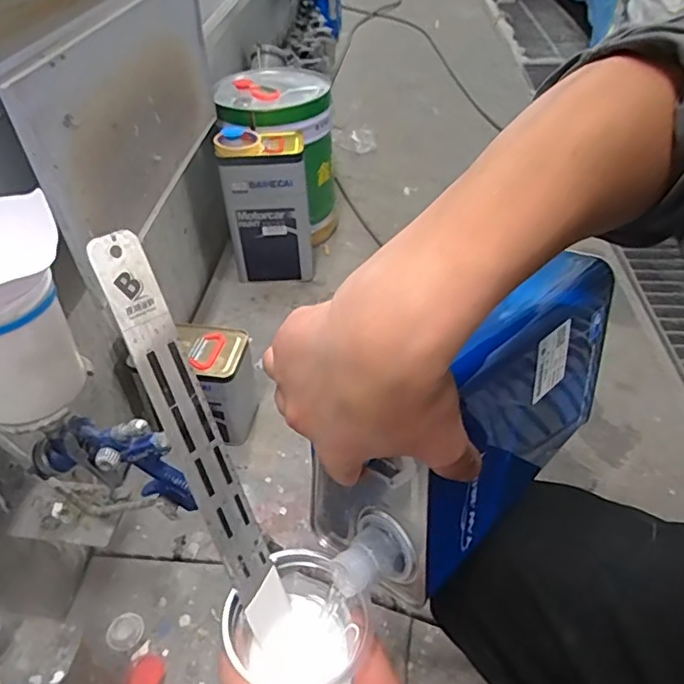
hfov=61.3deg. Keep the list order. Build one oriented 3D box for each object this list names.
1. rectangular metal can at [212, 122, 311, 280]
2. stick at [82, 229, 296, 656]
[{"bbox_3d":[-0.154,-0.281,1.231,0.164,0.335,0.109,-4,42,-2],"label":"rectangular metal can"},{"bbox_3d":[-0.087,0.063,0.351,0.006,0.263,0.031,-5,20,46],"label":"stick"}]

